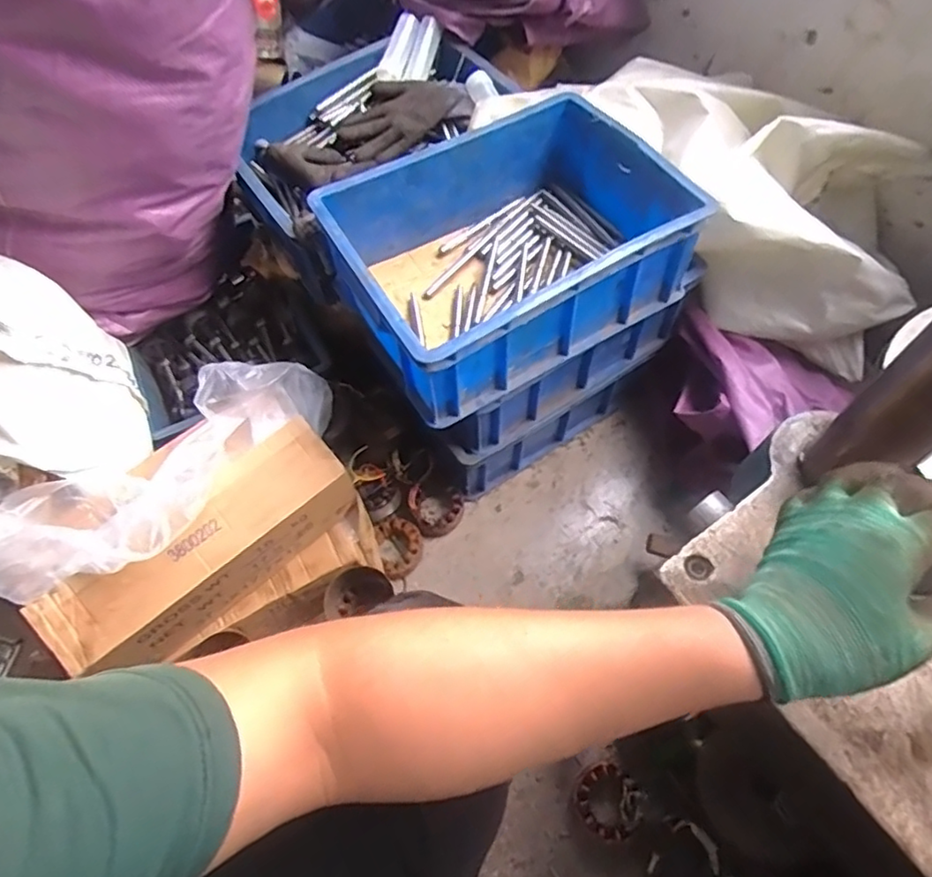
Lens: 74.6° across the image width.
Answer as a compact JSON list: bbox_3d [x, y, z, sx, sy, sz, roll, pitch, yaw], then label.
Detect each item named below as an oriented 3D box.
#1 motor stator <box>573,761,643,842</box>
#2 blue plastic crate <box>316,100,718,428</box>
[{"bbox_3d":[0.176,0.452,0.758,0.073,0.048,0.081,-28,64,-13],"label":"motor stator"},{"bbox_3d":[0.054,-0.240,0.768,0.402,0.147,0.288,-29,65,-14],"label":"blue plastic crate"}]

